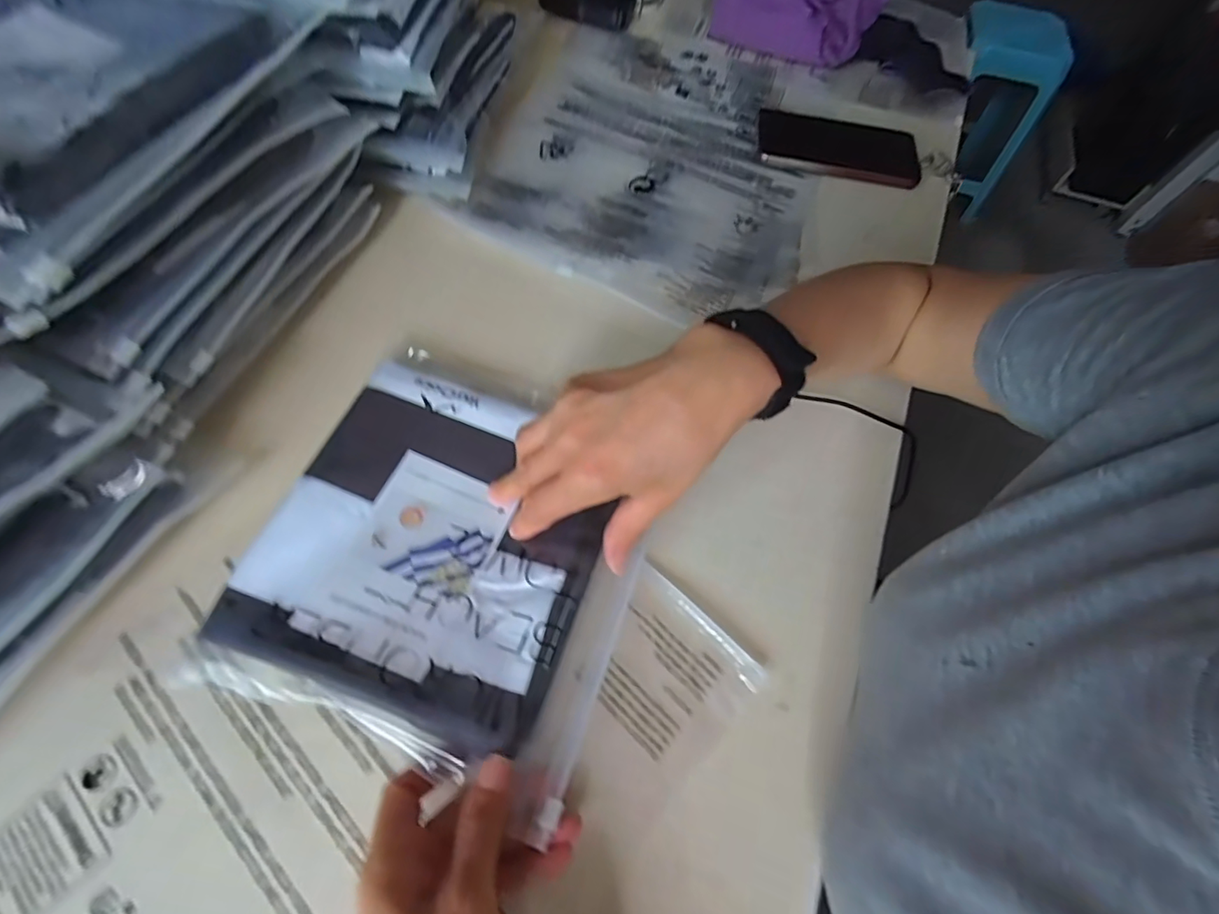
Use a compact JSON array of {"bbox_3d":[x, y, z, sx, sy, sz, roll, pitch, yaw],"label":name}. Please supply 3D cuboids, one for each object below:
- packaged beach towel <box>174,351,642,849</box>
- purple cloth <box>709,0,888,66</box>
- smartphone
[{"bbox_3d":[-0.089,0.050,0.317,0.215,0.037,0.229,21,64,7],"label":"packaged beach towel"},{"bbox_3d":[0.220,-0.553,0.624,0.197,0.047,0.187,20,64,6],"label":"purple cloth"},{"bbox_3d":[0.231,-0.312,0.525,0.160,0.013,0.084,7,63,0],"label":"smartphone"}]

